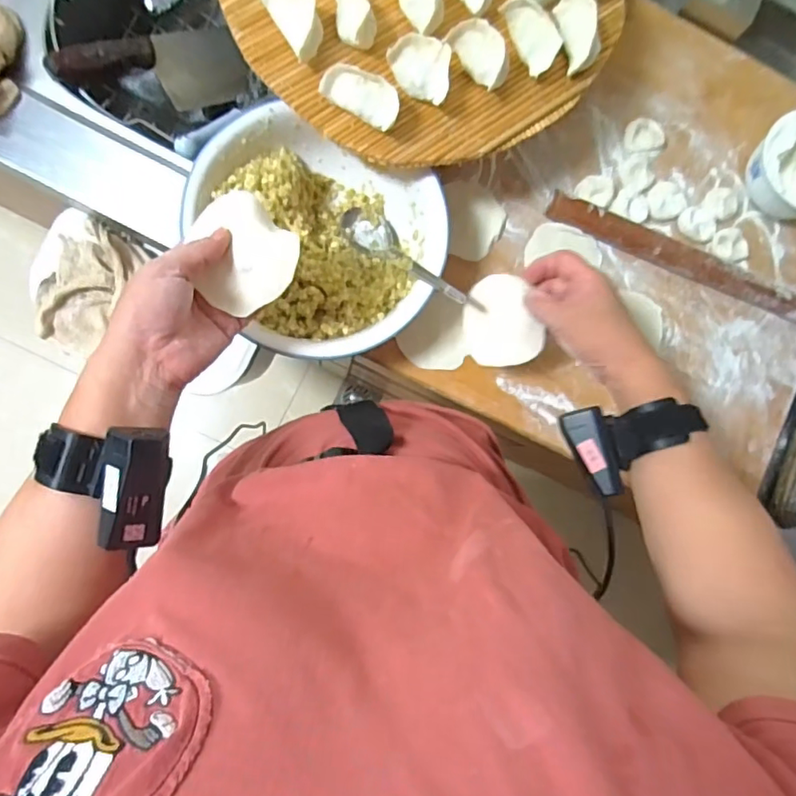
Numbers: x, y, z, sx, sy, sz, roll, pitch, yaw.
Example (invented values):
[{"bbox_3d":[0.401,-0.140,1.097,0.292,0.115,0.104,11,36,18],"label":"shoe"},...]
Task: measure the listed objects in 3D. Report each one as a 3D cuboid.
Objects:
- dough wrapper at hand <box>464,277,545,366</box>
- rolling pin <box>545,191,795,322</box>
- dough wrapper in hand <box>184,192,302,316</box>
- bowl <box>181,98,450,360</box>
[{"bbox_3d":[0.091,-0.068,0.494,0.015,0.068,0.078,-6,85,-52],"label":"dough wrapper at hand"},{"bbox_3d":[0.323,-0.128,0.574,0.366,0.032,0.022,21,84,-5],"label":"rolling pin"},{"bbox_3d":[-0.110,-0.099,0.387,0.073,0.012,0.071,2,106,5],"label":"dough wrapper in hand"},{"bbox_3d":[-0.076,-0.136,0.501,0.219,0.066,0.197,24,84,-4],"label":"bowl"}]

